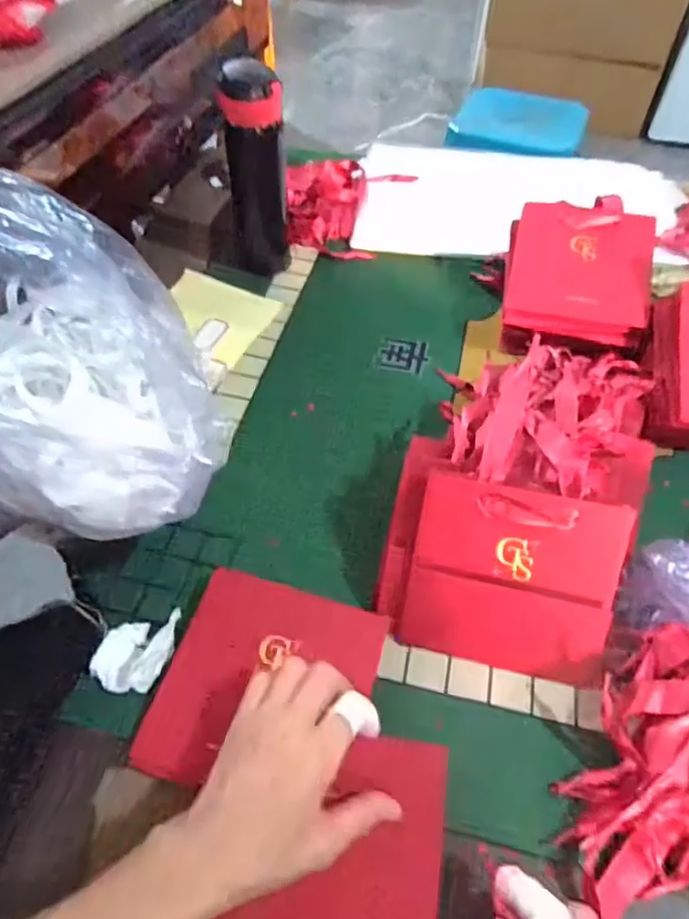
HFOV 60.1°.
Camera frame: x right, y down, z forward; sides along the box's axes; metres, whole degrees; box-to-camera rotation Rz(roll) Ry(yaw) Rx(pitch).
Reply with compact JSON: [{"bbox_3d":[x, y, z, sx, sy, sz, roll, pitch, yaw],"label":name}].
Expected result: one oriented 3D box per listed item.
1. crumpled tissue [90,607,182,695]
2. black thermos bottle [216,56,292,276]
[{"bbox_3d":[-0.153,0.137,0.434,0.049,0.031,0.057,15,53,9],"label":"crumpled tissue"},{"bbox_3d":[-0.098,-0.312,0.662,0.066,0.204,0.058,-11,53,-11],"label":"black thermos bottle"}]

